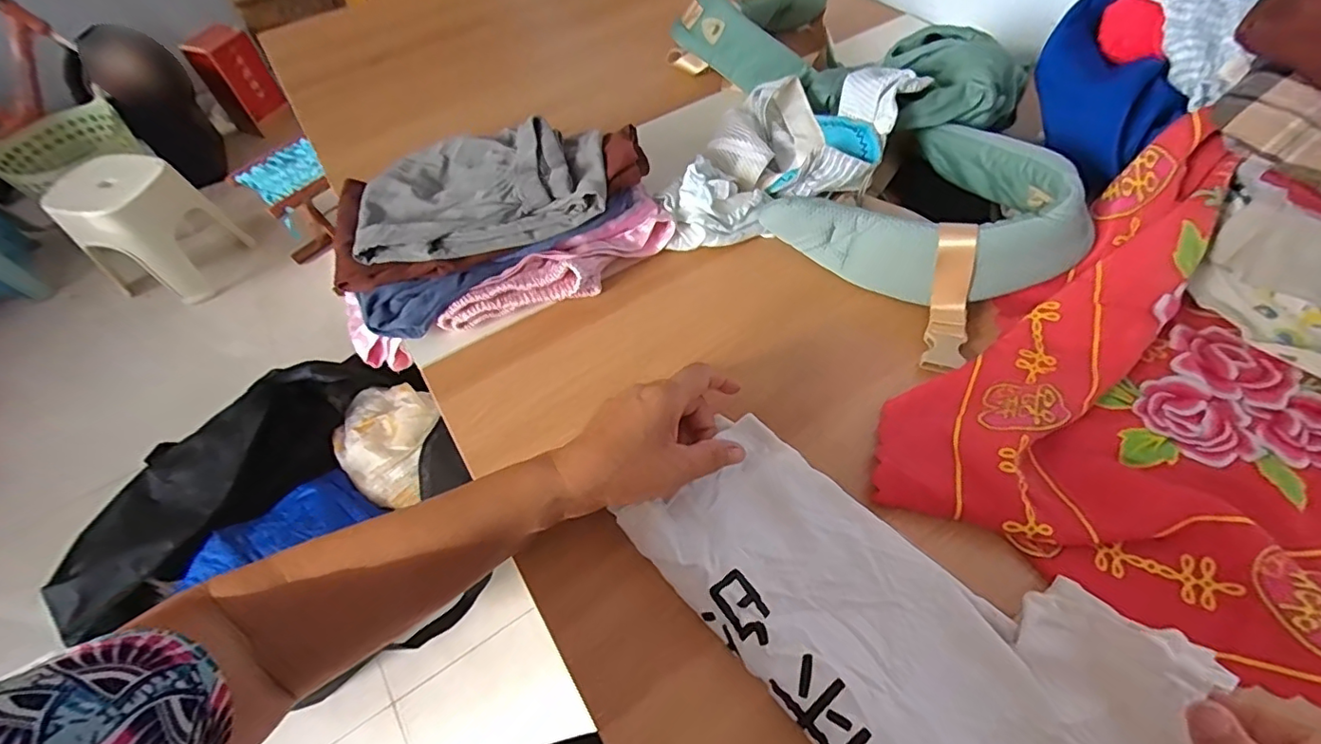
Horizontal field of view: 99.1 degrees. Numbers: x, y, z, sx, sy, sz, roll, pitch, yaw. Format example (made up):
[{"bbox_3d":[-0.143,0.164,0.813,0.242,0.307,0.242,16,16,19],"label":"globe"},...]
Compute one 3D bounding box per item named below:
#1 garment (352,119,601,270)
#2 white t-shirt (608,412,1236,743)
[{"bbox_3d":[-0.168,-0.175,0.530,0.223,0.034,0.150,-15,55,-6],"label":"garment"},{"bbox_3d":[0.139,0.150,0.323,0.322,0.028,0.168,36,65,26],"label":"white t-shirt"}]

